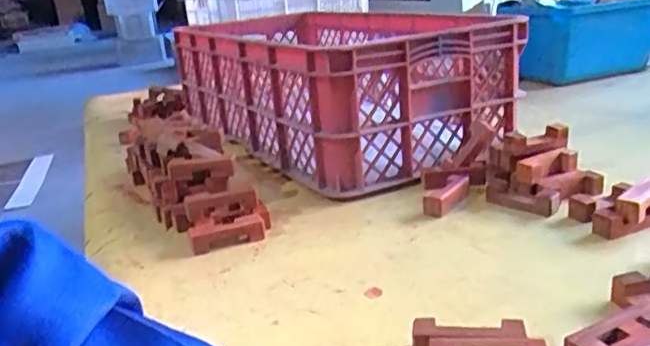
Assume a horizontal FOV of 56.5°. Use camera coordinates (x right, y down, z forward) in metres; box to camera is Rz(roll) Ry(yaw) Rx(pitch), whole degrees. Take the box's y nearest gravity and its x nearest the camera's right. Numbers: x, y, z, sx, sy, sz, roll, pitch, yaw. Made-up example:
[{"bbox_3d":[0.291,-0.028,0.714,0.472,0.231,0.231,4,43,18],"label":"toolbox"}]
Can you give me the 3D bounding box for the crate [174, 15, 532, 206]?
[{"bbox_3d":[-0.006,-0.150,0.996,0.315,0.180,0.634,-16,21,-27],"label":"crate"}]

